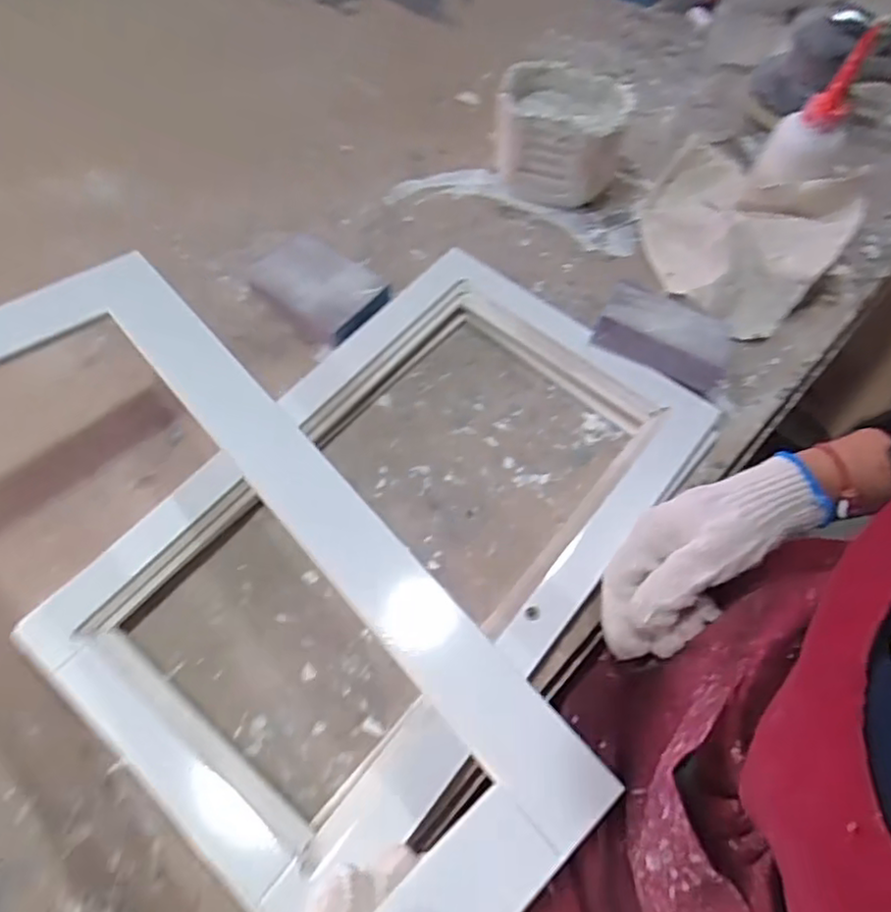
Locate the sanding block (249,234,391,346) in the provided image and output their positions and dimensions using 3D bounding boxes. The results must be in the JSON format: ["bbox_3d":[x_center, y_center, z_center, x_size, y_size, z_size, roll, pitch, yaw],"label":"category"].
[{"bbox_3d":[-0.102,-0.140,0.546,0.108,0.032,0.077,41,68,18],"label":"sanding block"}]

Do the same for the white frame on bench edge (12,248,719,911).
[{"bbox_3d":[-0.028,0.043,0.443,0.254,0.023,0.424,36,67,16],"label":"white frame on bench edge"}]

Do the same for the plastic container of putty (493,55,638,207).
[{"bbox_3d":[0.105,-0.291,0.603,0.110,0.088,0.087,18,63,8],"label":"plastic container of putty"}]

